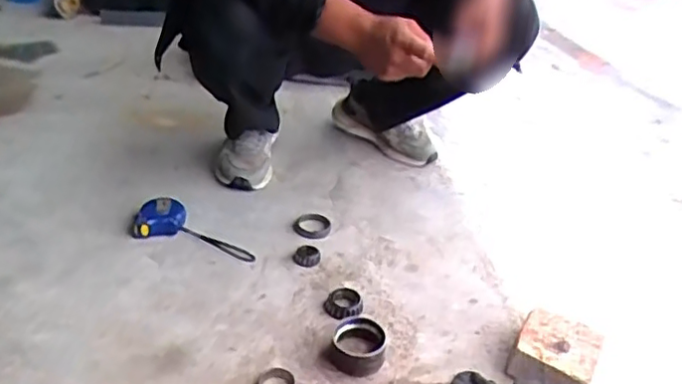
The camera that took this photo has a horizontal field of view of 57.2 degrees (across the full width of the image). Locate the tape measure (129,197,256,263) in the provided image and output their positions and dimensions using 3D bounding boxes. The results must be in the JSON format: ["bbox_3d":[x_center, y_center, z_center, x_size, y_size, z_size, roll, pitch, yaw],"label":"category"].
[{"bbox_3d":[-0.240,0.068,1.055,0.231,0.033,0.091,16,33,14],"label":"tape measure"}]

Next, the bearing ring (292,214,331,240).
[{"bbox_3d":[-0.053,0.063,1.138,0.066,0.016,0.080,8,32,1],"label":"bearing ring"}]

